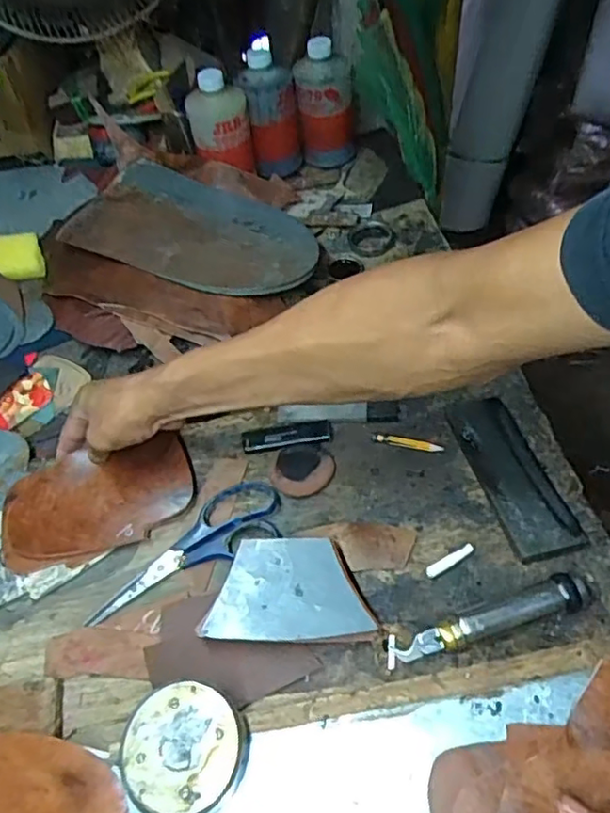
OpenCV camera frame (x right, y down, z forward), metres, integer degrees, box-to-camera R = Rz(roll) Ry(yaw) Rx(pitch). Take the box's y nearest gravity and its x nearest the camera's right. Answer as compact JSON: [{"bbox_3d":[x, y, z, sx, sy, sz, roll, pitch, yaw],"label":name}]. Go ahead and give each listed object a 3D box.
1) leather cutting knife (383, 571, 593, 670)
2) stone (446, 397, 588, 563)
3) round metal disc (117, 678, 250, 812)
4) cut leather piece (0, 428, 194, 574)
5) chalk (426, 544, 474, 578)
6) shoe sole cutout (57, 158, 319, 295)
[{"bbox_3d":[0.128,0.152,0.435,0.143,0.026,0.024,-12,50,-8],"label":"leather cutting knife"},{"bbox_3d":[0.169,0.054,0.509,0.053,0.017,0.155,-13,51,-9],"label":"stone"},{"bbox_3d":[-0.077,0.221,0.392,0.078,0.028,0.075,-1,50,1],"label":"round metal disc"},{"bbox_3d":[-0.183,0.082,0.536,0.168,0.023,0.095,-19,53,-9],"label":"cut leather piece"},{"bbox_3d":[0.113,0.119,0.475,0.042,0.005,0.009,-23,53,-17],"label":"chalk"},{"bbox_3d":[-0.131,-0.208,0.725,0.289,0.032,0.157,23,54,20],"label":"shoe sole cutout"}]

